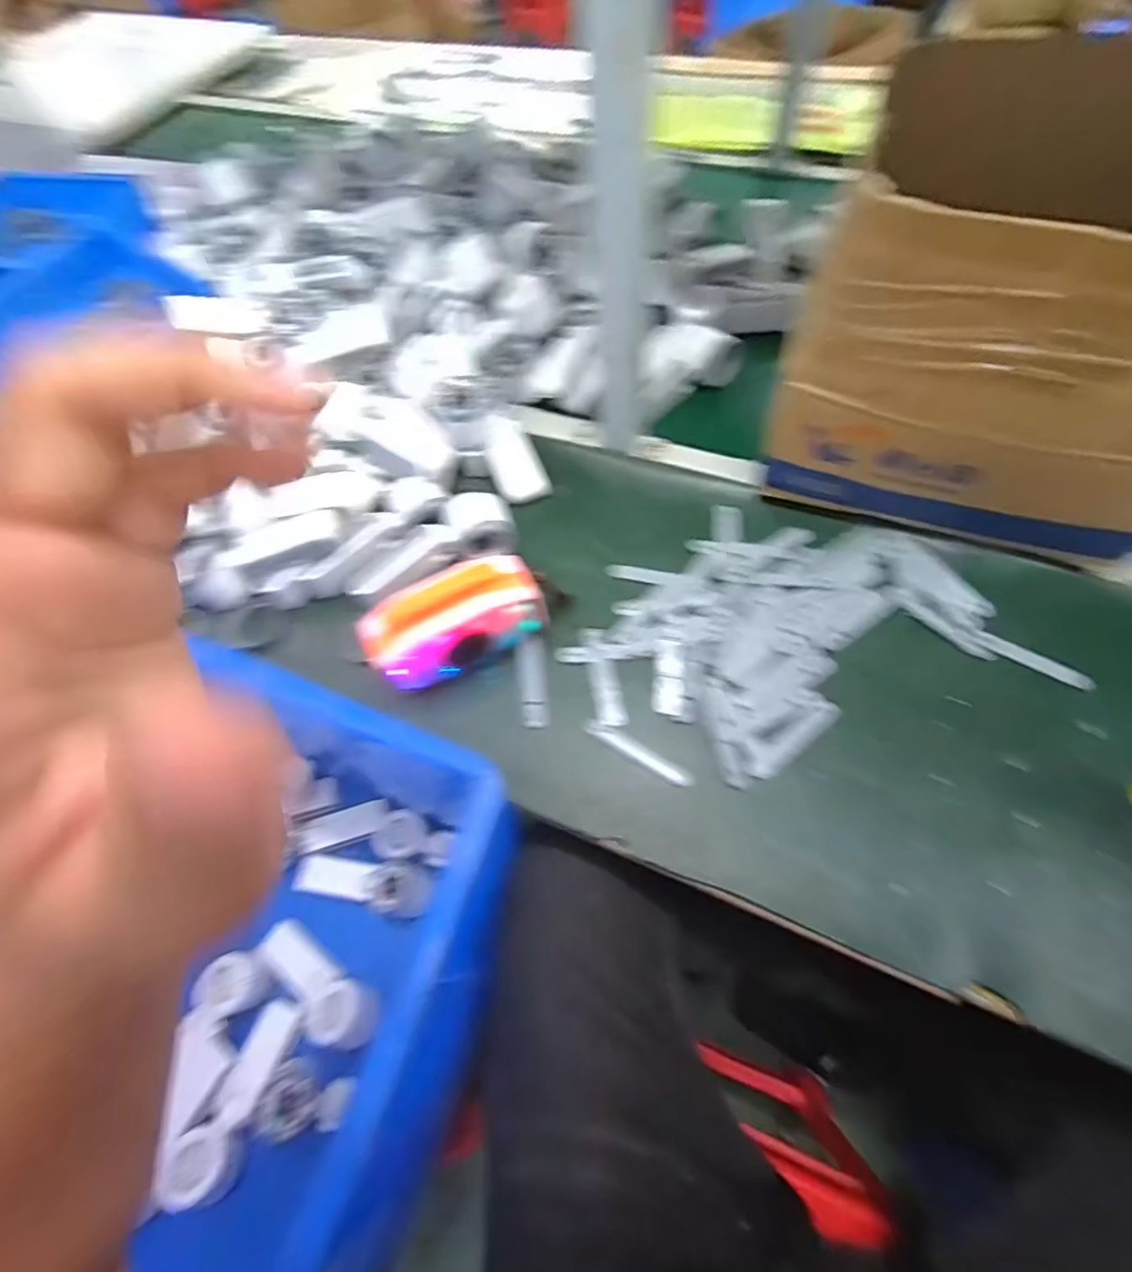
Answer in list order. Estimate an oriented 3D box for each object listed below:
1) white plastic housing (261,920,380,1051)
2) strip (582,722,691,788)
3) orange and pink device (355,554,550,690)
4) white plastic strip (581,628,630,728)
[{"bbox_3d":[-0.275,0.379,0.629,0.165,0.056,0.058,35,72,16],"label":"white plastic housing"},{"bbox_3d":[0.064,0.102,0.505,0.101,0.005,0.016,30,71,14],"label":"strip"},{"bbox_3d":[-0.097,-0.007,0.518,0.158,0.088,0.076,-22,66,-6],"label":"orange and pink device"},{"bbox_3d":[0.035,0.036,0.535,0.026,0.005,0.098,-12,67,-3],"label":"white plastic strip"}]

